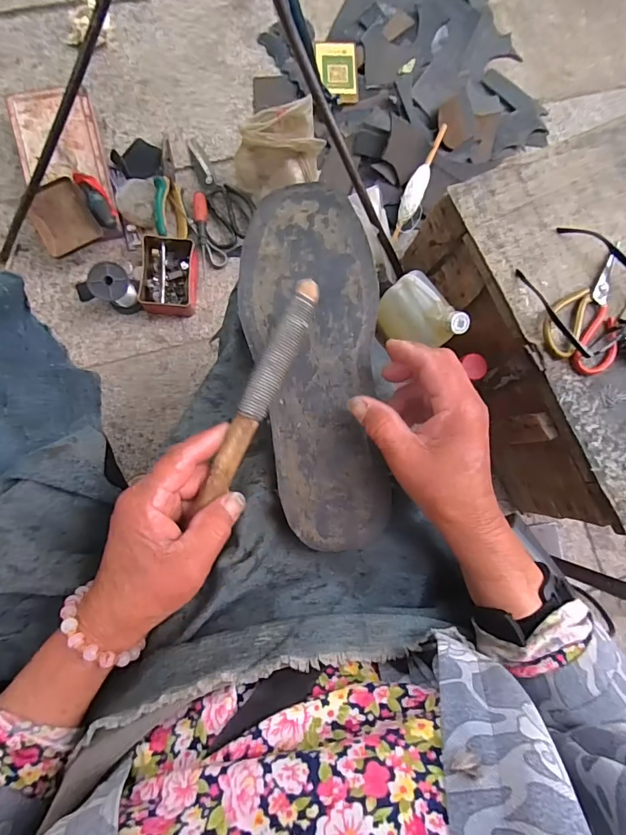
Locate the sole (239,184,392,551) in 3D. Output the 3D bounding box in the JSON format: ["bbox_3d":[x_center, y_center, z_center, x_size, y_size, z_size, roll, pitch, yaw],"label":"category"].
[{"bbox_3d":[0.003,-0.042,0.332,0.100,0.014,0.274,-5,86,-6],"label":"sole"}]

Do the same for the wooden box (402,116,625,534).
[{"bbox_3d":[0.404,-0.136,0.638,0.343,0.191,0.474,-29,89,-7],"label":"wooden box"}]

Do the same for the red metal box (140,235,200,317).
[{"bbox_3d":[-0.233,-0.228,0.709,0.082,0.047,0.125,2,85,-5],"label":"red metal box"}]

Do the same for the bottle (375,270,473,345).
[{"bbox_3d":[0.164,-0.146,0.642,0.123,0.101,0.068,48,40,17],"label":"bottle"}]

